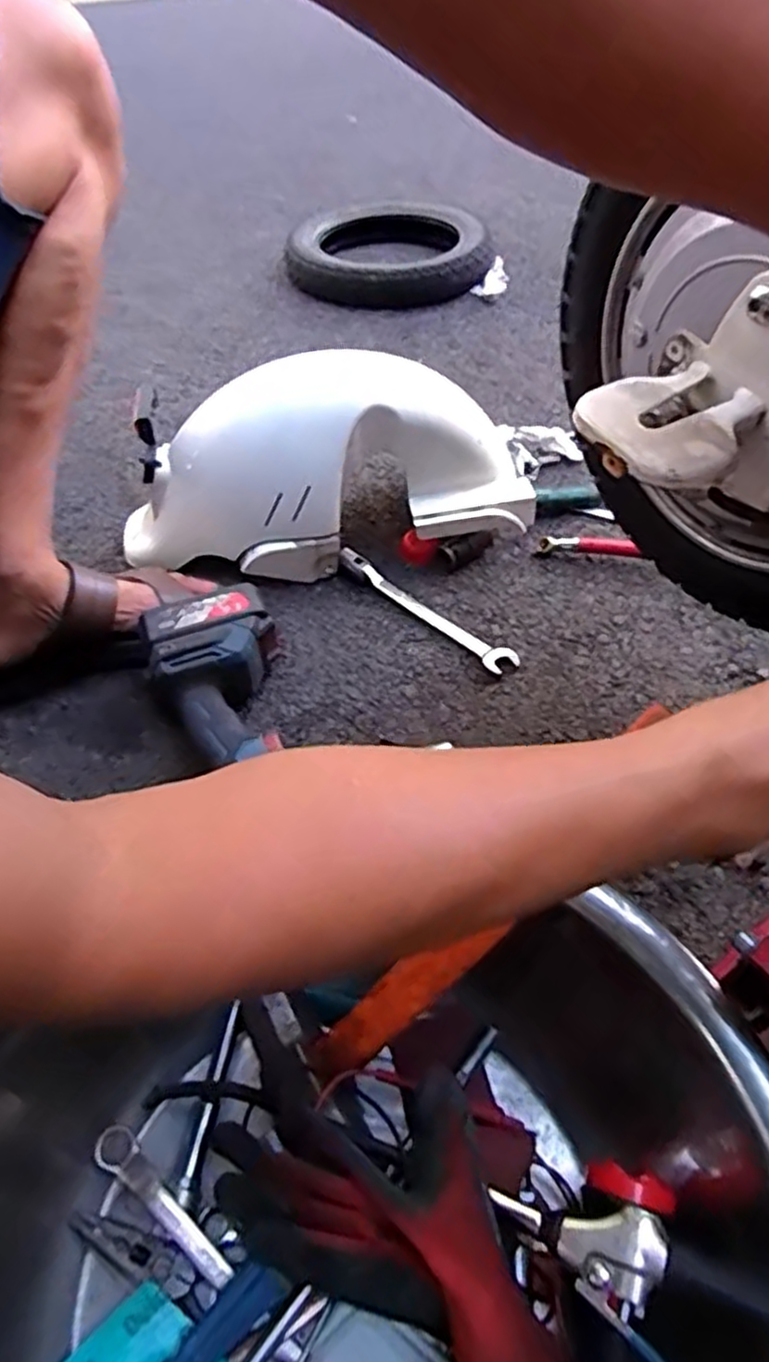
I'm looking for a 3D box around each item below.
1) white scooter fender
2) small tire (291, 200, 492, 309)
[{"bbox_3d":[-0.066,-0.215,0.739,0.424,0.154,0.122,-6,48,-2],"label":"white scooter fender"},{"bbox_3d":[0.007,-0.753,1.275,0.341,0.064,0.308,-1,48,2],"label":"small tire"}]

